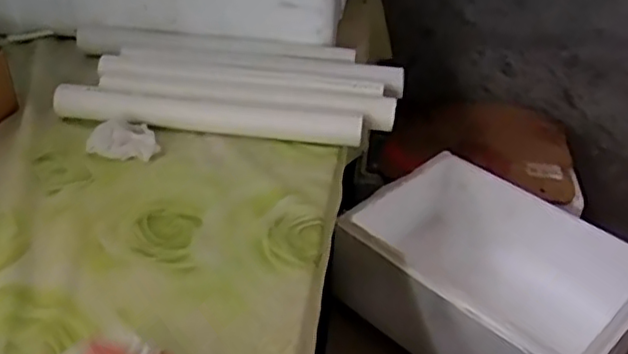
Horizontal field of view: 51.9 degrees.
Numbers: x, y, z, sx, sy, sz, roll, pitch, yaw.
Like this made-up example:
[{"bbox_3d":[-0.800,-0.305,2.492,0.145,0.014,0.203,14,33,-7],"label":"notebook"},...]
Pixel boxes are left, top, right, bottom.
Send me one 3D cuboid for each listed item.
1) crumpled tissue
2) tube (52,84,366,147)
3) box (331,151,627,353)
[{"bbox_3d":[-0.210,-0.041,0.711,0.078,0.028,0.045,4,36,1],"label":"crumpled tissue"},{"bbox_3d":[-0.121,-0.071,0.734,0.349,0.040,0.033,8,36,6],"label":"tube"},{"bbox_3d":[0.249,0.168,0.958,0.386,0.209,0.303,31,44,33],"label":"box"}]

